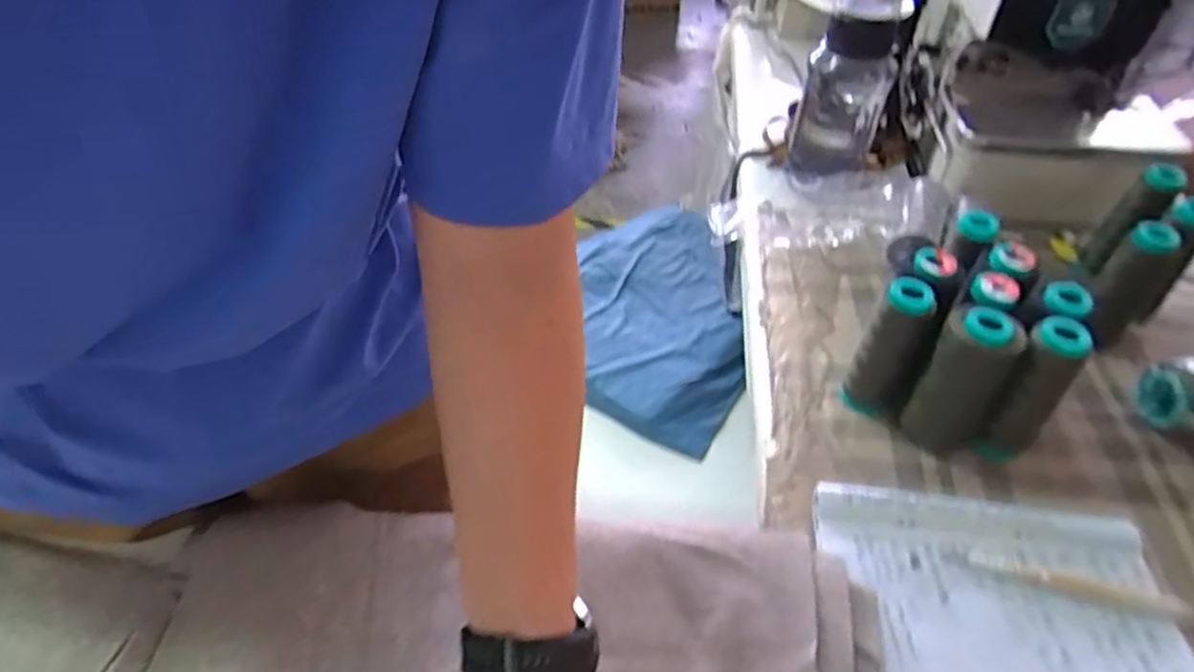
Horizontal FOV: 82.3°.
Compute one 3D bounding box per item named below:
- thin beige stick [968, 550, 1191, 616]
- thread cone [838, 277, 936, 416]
[{"bbox_3d":[0.297,0.153,0.427,0.120,0.007,0.014,13,46,10],"label":"thin beige stick"},{"bbox_3d":[0.217,0.012,0.511,0.037,0.113,0.033,23,49,19],"label":"thread cone"}]

